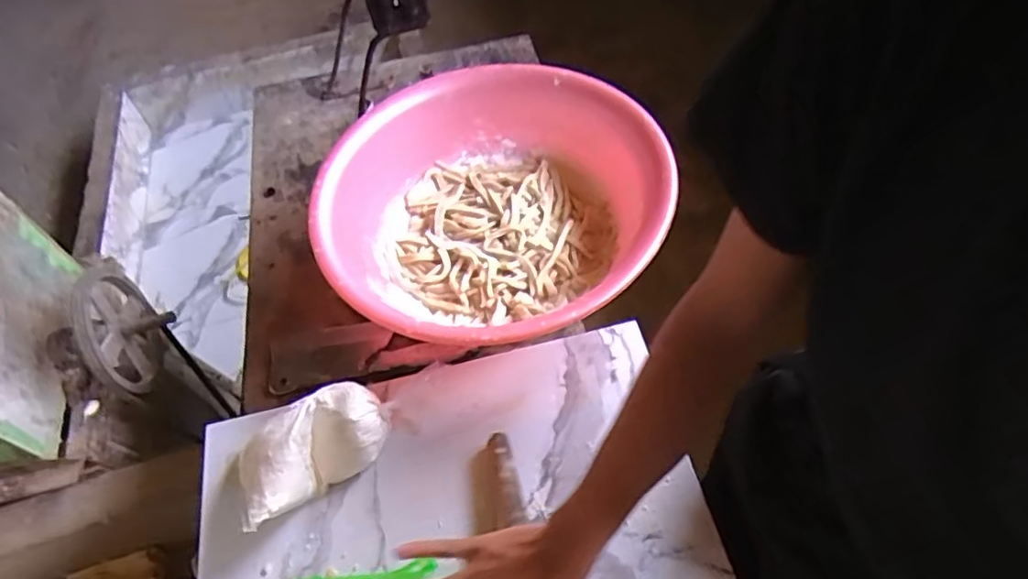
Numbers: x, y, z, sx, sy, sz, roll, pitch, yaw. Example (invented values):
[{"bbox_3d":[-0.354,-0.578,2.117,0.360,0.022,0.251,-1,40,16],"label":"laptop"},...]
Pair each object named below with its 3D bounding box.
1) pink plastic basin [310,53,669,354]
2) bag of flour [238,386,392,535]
[{"bbox_3d":[-0.032,-0.101,0.758,0.386,0.142,0.400,-3,54,4],"label":"pink plastic basin"},{"bbox_3d":[-0.201,0.158,0.618,0.158,0.056,0.083,-37,60,-18],"label":"bag of flour"}]

